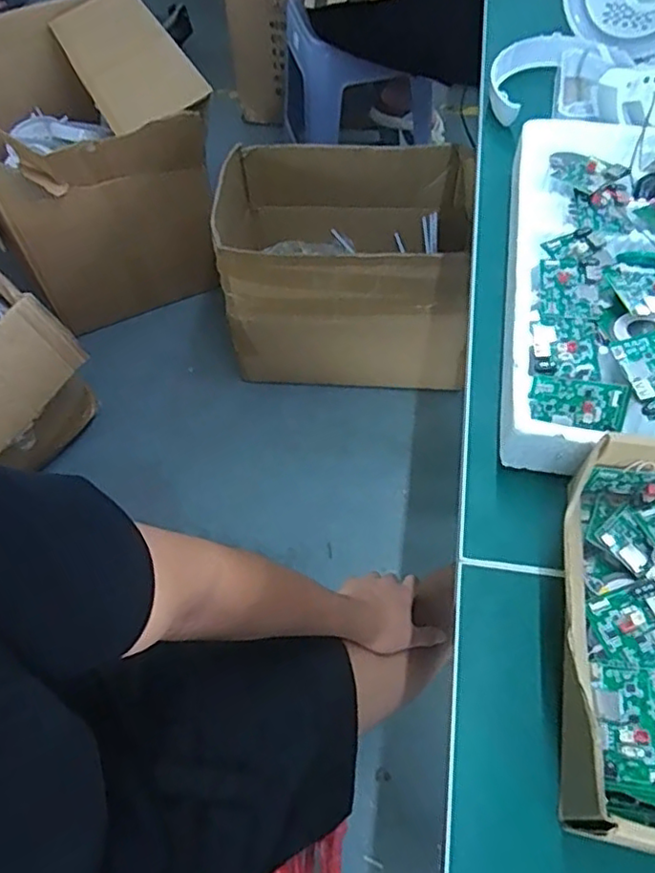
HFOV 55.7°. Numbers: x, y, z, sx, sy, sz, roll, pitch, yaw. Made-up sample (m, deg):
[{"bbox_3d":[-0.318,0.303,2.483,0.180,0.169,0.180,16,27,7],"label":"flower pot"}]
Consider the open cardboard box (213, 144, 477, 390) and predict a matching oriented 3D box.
[{"bbox_3d":[0.002,-0.360,1.269,0.463,0.312,0.352,4,58,5],"label":"open cardboard box"}]

